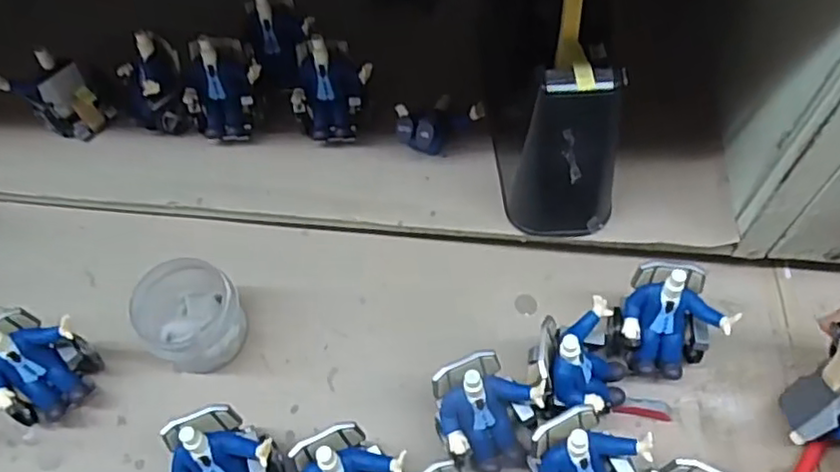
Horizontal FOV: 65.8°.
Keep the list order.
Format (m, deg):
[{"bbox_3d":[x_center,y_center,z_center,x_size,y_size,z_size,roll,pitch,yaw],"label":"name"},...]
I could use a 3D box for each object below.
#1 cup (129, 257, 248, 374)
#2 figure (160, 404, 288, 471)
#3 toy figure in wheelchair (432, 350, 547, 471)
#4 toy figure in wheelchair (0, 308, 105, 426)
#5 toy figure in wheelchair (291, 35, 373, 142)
[{"bbox_3d":[-0.126,0.045,0.360,0.048,0.051,0.052,-1,60,2],"label":"cup"},{"bbox_3d":[-0.095,0.114,0.315,0.050,0.060,0.049,-16,61,-6],"label":"figure"},{"bbox_3d":[0.034,0.087,0.321,0.048,0.062,0.049,-22,61,-9],"label":"toy figure in wheelchair"},{"bbox_3d":[-0.204,0.070,0.343,0.045,0.060,0.051,12,62,10],"label":"toy figure in wheelchair"},{"bbox_3d":[-0.055,-0.091,0.408,0.047,0.051,0.046,6,61,7],"label":"toy figure in wheelchair"}]

